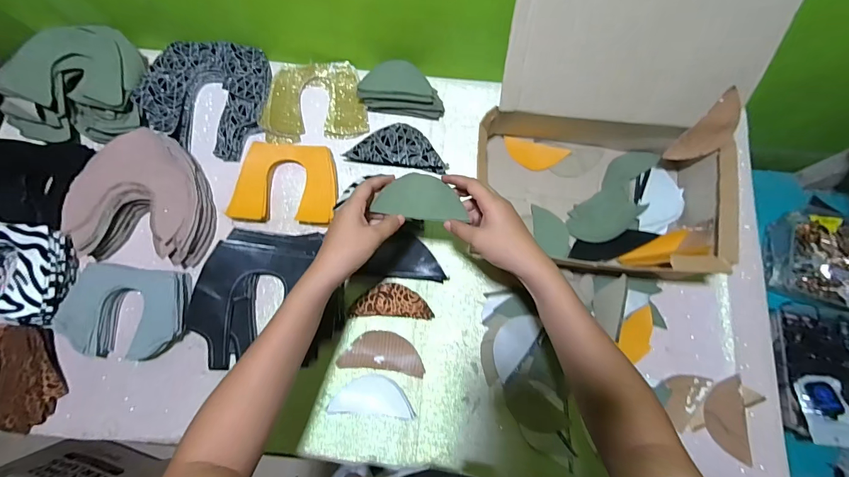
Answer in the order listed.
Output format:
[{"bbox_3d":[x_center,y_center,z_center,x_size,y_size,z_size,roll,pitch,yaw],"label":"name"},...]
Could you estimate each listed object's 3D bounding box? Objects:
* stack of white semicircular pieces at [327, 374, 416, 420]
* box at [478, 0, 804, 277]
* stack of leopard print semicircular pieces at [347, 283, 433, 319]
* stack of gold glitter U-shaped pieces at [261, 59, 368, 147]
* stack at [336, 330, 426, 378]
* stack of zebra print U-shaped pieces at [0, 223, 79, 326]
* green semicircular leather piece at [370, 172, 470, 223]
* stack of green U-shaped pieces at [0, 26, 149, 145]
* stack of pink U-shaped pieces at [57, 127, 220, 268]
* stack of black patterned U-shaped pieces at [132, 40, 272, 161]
[{"bbox_3d":[-0.070,0.214,0.526,0.111,0.023,0.052,5,75,-1],"label":"stack of white semicircular pieces"},{"bbox_3d":[0.252,-0.143,0.502,0.336,0.251,0.311,13,75,1],"label":"box"},{"bbox_3d":[-0.047,0.091,0.560,0.114,0.019,0.047,2,75,-2],"label":"stack of leopard print semicircular pieces"},{"bbox_3d":[-0.180,-0.228,0.636,0.161,0.024,0.136,-7,76,-4],"label":"stack of gold glitter U-shaped pieces"},{"bbox_3d":[-0.059,0.160,0.544,0.117,0.011,0.054,7,75,0],"label":"stack"},{"bbox_3d":[-0.576,0.047,0.532,0.159,0.052,0.139,3,75,-1],"label":"stack of zebra print U-shaped pieces"},{"bbox_3d":[-0.004,-0.048,0.445,0.106,0.006,0.050,5,91,1],"label":"green semicircular leather piece"},{"bbox_3d":[-0.527,-0.243,0.596,0.170,0.081,0.170,-3,76,-3],"label":"stack of green U-shaped pieces"},{"bbox_3d":[-0.406,-0.059,0.563,0.179,0.059,0.177,6,75,-1],"label":"stack of pink U-shaped pieces"},{"bbox_3d":[-0.345,-0.229,0.620,0.179,0.042,0.182,9,75,0],"label":"stack of black patterned U-shaped pieces"}]

